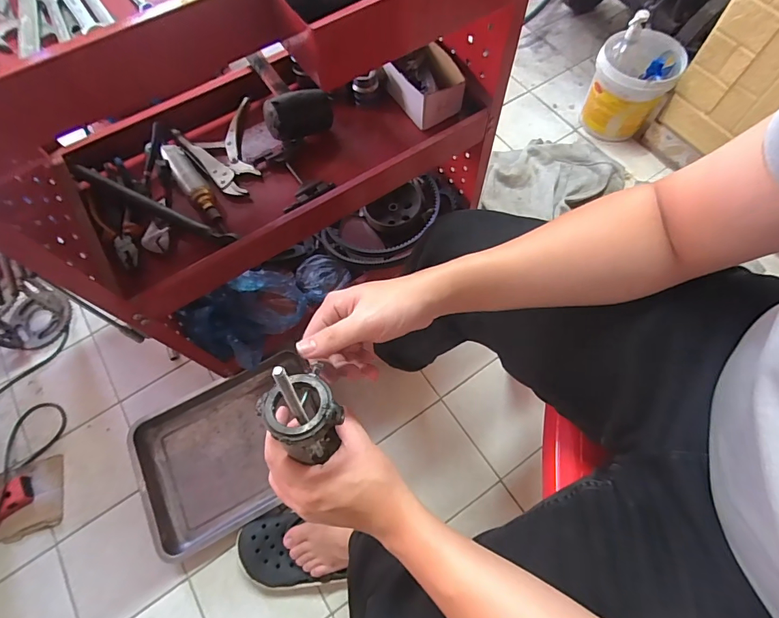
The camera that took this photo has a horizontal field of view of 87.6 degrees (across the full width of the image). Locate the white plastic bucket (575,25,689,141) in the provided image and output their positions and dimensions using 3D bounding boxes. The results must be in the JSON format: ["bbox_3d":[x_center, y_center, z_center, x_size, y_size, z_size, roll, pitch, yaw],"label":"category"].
[{"bbox_3d":[0.634,-0.592,1.084,0.189,0.236,0.188,-1,66,2],"label":"white plastic bucket"}]

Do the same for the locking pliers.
[{"bbox_3d":[-0.274,-0.281,0.704,0.135,0.031,0.184,-33,69,-12],"label":"locking pliers"}]

